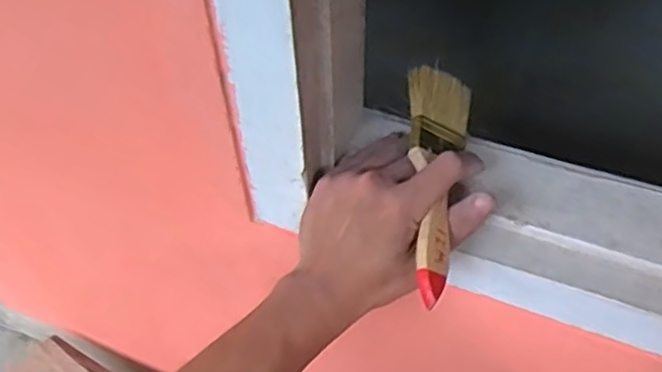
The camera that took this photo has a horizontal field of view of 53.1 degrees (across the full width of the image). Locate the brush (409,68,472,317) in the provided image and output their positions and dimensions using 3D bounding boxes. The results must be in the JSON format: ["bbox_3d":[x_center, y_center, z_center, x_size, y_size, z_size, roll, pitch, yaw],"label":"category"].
[{"bbox_3d":[0.065,-0.005,0.439,0.049,0.015,0.170,23,59,-20],"label":"brush"}]

